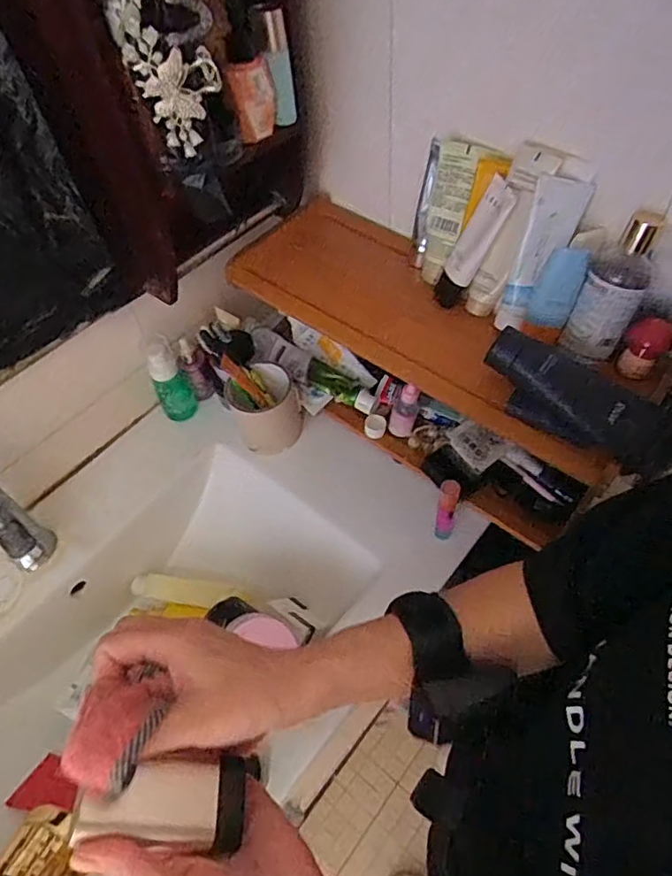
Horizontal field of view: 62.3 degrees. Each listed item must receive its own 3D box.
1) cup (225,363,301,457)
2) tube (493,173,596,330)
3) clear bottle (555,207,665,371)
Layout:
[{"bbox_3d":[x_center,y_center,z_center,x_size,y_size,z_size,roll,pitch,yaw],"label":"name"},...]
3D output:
[{"bbox_3d":[-0.089,-0.039,0.737,0.091,0.094,0.075,-32,57,-19],"label":"cup"},{"bbox_3d":[0.200,-0.181,0.562,0.042,0.154,0.036,36,32,26],"label":"tube"},{"bbox_3d":[0.268,-0.142,0.535,0.054,0.142,0.048,31,31,24],"label":"clear bottle"}]

